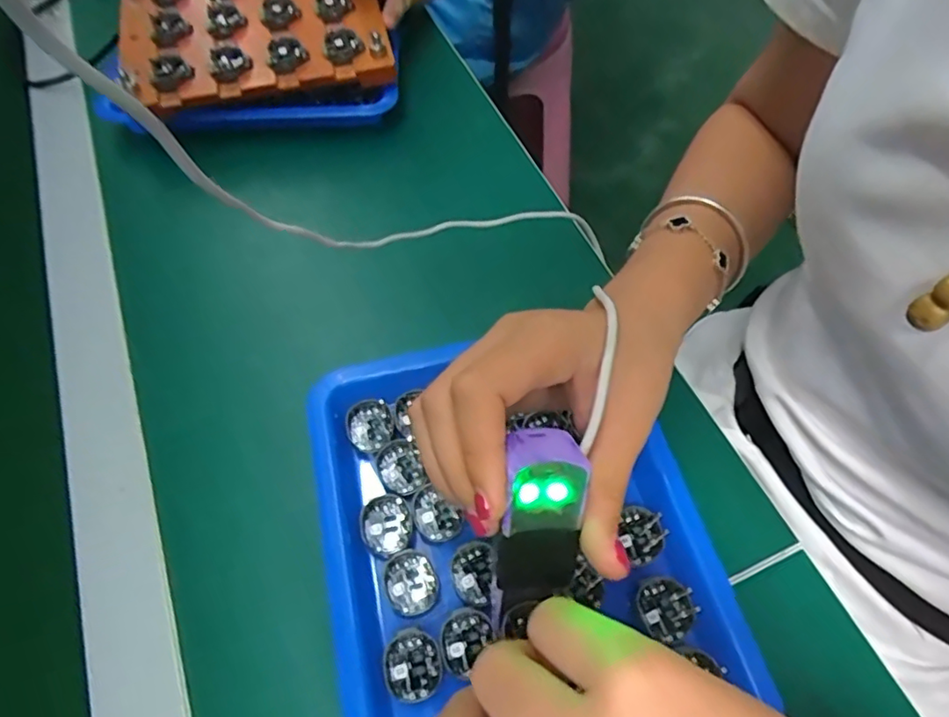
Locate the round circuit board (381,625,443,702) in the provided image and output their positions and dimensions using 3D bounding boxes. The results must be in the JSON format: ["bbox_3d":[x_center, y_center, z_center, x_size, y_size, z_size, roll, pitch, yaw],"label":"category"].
[{"bbox_3d":[-0.028,0.135,0.263,0.025,0.004,0.028,-23,65,-9],"label":"round circuit board"}]

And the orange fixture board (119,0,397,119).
[{"bbox_3d":[-0.157,-0.241,0.428,0.174,0.028,0.132,-15,61,-8],"label":"orange fixture board"}]

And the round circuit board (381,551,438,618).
[{"bbox_3d":[-0.030,0.106,0.280,0.024,0.004,0.028,-25,65,-14],"label":"round circuit board"}]

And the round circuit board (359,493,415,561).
[{"bbox_3d":[-0.043,0.082,0.293,0.026,0.004,0.028,2,61,-3],"label":"round circuit board"}]

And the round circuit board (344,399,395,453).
[{"bbox_3d":[-0.055,0.036,0.318,0.025,0.007,0.026,0,60,0],"label":"round circuit board"}]

